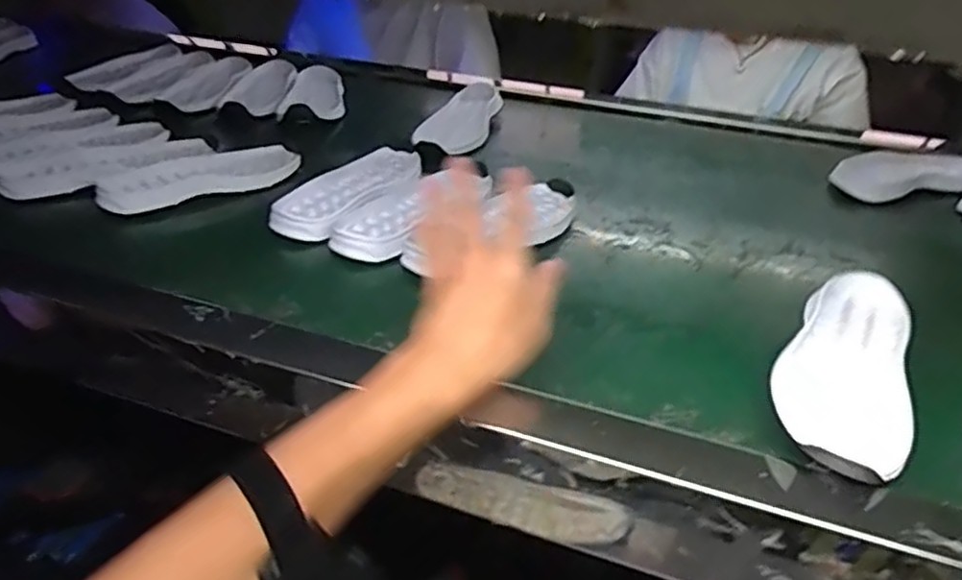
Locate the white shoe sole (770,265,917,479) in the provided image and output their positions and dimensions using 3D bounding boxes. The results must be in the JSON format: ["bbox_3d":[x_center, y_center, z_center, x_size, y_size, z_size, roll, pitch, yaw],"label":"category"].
[{"bbox_3d":[0.242,0.051,0.455,0.076,0.042,0.196,18,37,21],"label":"white shoe sole"}]

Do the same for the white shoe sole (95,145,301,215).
[{"bbox_3d":[-0.293,-0.122,0.718,0.202,0.023,0.084,-25,43,-34],"label":"white shoe sole"}]

